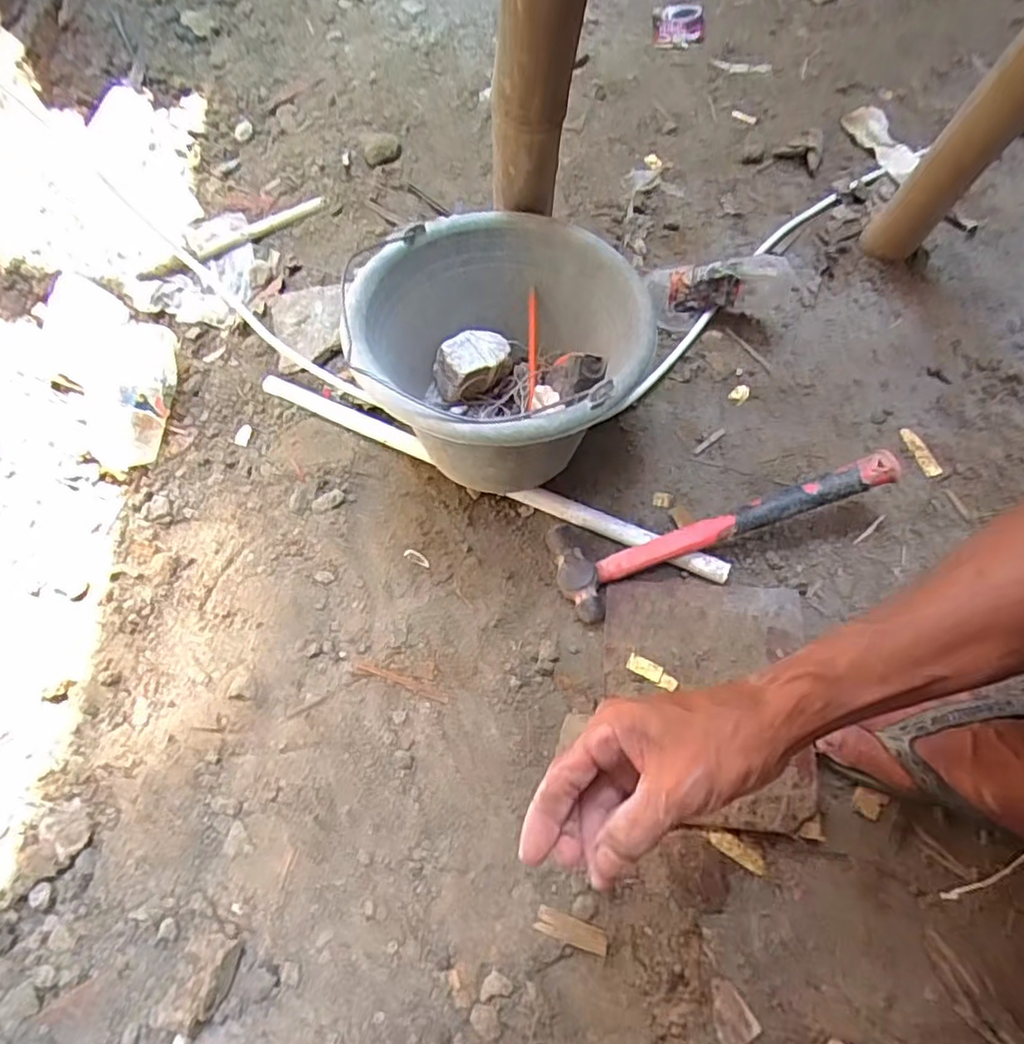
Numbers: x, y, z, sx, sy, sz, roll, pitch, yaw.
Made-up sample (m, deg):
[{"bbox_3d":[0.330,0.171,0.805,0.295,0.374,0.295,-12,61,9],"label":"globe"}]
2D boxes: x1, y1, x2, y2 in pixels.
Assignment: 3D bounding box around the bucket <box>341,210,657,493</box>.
[{"bbox_3d":[-0.010,-0.137,0.629,0.238,0.177,0.243,-1,63,2],"label":"bucket"}]

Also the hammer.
[{"bbox_3d":[0.193,0.002,0.615,0.314,0.028,0.089,-20,64,6],"label":"hammer"}]

